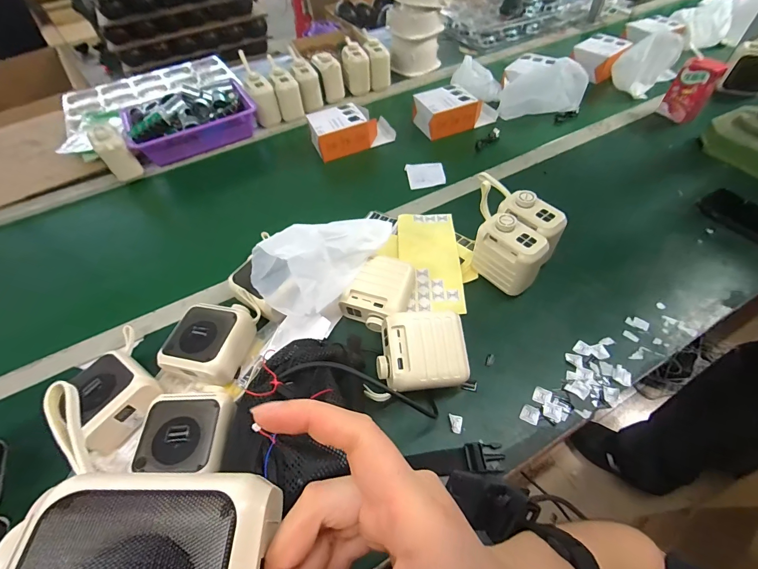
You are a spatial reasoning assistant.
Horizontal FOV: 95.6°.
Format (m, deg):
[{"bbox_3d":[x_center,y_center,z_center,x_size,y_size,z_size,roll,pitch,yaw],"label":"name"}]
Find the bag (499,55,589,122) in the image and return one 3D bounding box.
[{"bbox_3d":[0.368,-0.438,0.771,0.170,0.108,0.054,8,55,9],"label":"bag"}]

